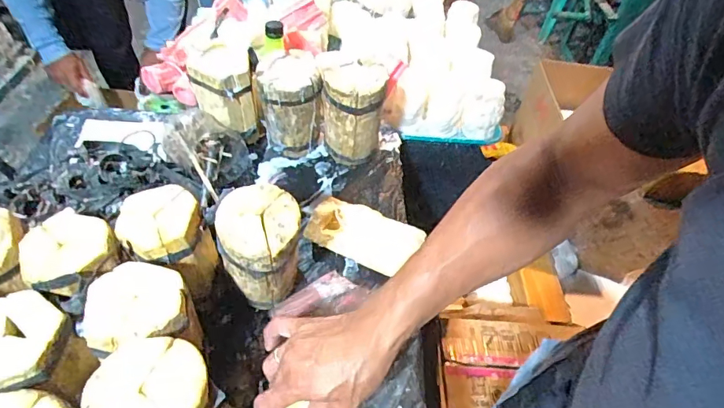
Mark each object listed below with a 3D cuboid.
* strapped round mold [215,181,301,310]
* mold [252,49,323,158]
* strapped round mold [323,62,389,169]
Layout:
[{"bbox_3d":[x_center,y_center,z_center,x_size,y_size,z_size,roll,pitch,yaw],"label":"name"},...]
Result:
[{"bbox_3d":[-0.117,0.063,0.538,0.085,0.154,0.083,2,49,-3],"label":"strapped round mold"},{"bbox_3d":[-0.116,-0.148,0.720,0.092,0.166,0.084,-7,50,-11],"label":"mold"},{"bbox_3d":[-0.016,-0.133,0.713,0.093,0.163,0.078,5,49,-1],"label":"strapped round mold"}]

